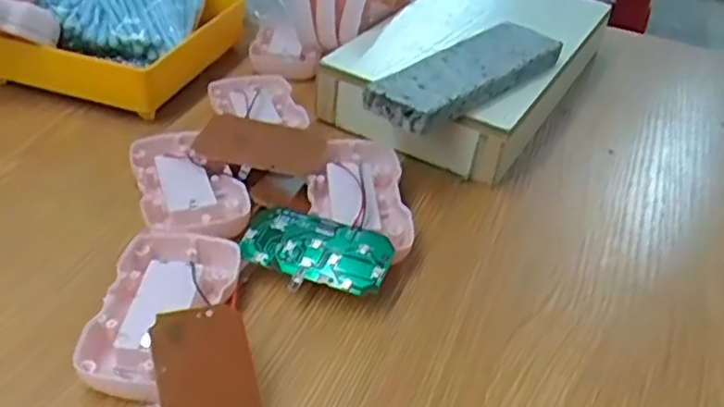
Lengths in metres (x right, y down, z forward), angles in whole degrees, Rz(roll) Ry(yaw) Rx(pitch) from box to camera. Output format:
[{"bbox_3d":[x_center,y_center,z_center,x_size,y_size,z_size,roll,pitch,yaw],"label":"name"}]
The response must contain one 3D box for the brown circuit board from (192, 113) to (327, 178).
[{"bbox_3d":[-0.060,-0.035,0.383,0.074,0.005,0.038,12,50,8],"label":"brown circuit board"}]

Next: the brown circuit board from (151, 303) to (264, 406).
[{"bbox_3d":[-0.058,0.075,0.254,0.037,0.004,0.074,-5,59,-27],"label":"brown circuit board"}]

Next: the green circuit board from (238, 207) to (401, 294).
[{"bbox_3d":[-0.023,0.023,0.323,0.075,0.004,0.042,11,49,13],"label":"green circuit board"}]

